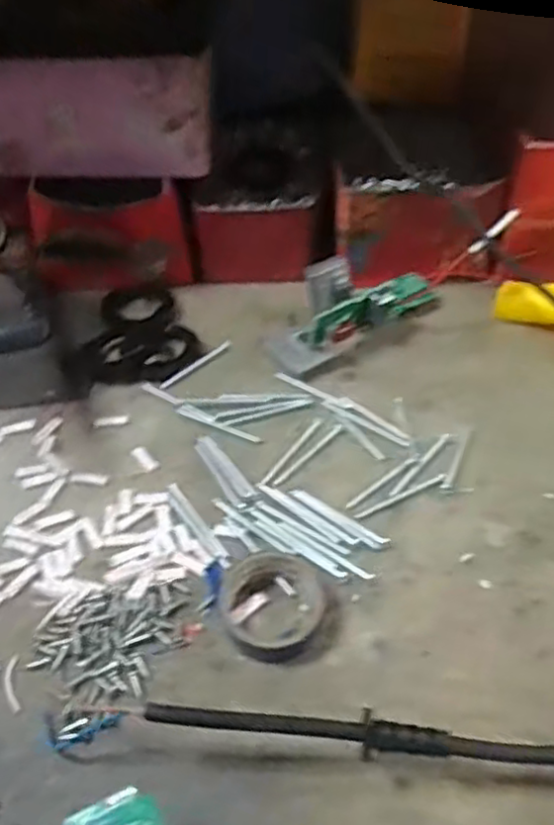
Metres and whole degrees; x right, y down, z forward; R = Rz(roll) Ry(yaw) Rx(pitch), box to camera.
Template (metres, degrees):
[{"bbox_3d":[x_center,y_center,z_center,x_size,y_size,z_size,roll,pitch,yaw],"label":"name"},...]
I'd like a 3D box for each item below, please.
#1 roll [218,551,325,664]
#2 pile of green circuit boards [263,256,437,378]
[{"bbox_3d":[-0.003,0.096,0.352,0.053,0.015,0.059,13,47,16],"label":"roll"},{"bbox_3d":[0.055,-0.083,0.513,0.145,0.043,0.066,-26,49,-22],"label":"pile of green circuit boards"}]

